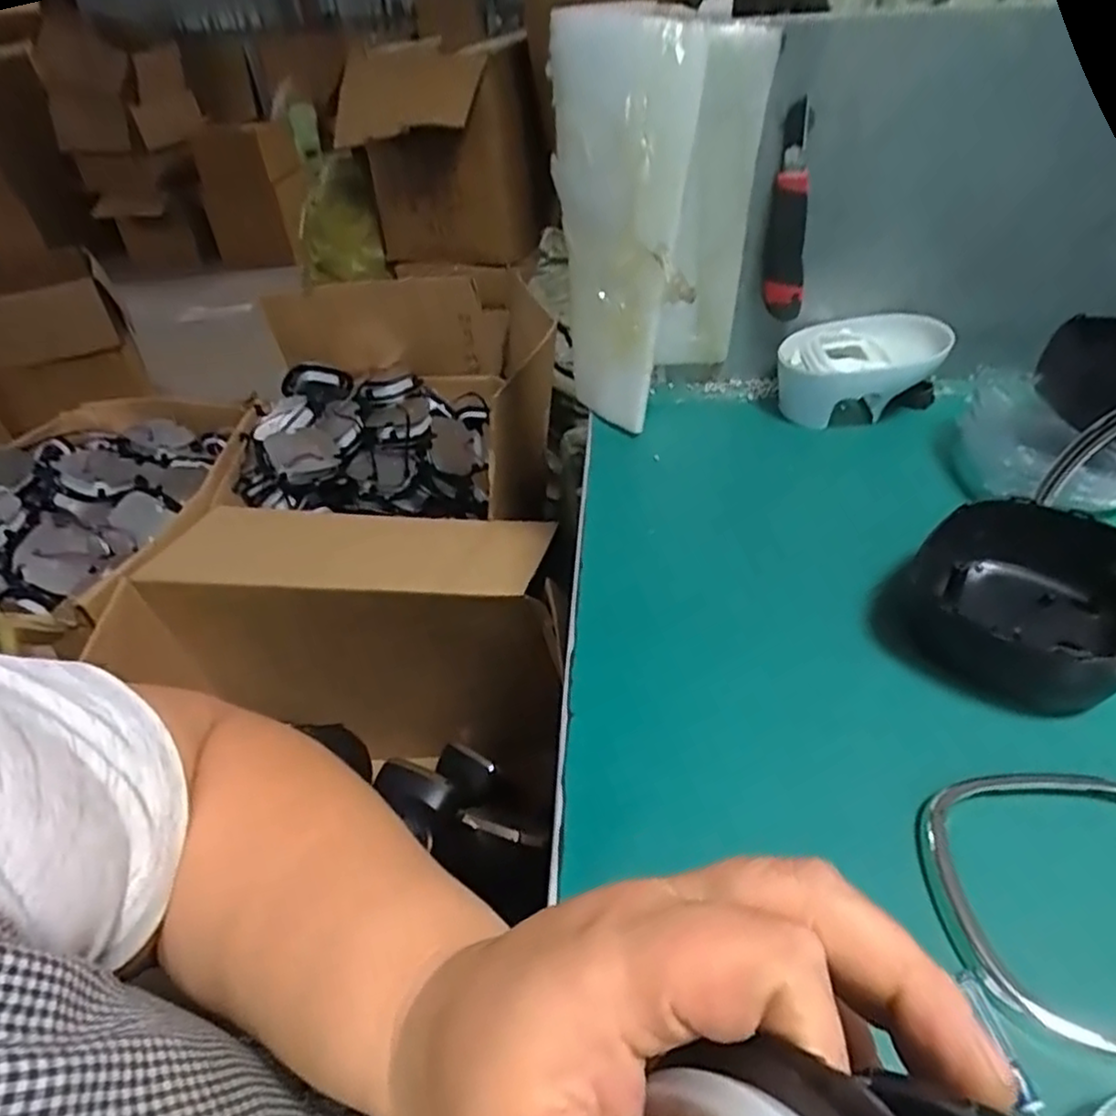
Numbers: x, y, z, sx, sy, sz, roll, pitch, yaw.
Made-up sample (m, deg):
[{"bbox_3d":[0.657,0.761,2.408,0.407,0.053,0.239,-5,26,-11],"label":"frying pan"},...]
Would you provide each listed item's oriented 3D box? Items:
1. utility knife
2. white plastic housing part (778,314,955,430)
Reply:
[{"bbox_3d":[0.228,-0.330,0.685,0.042,0.187,0.020,-12,40,-9],"label":"utility knife"},{"bbox_3d":[0.310,-0.192,0.724,0.151,0.084,0.106,10,42,17],"label":"white plastic housing part"}]

